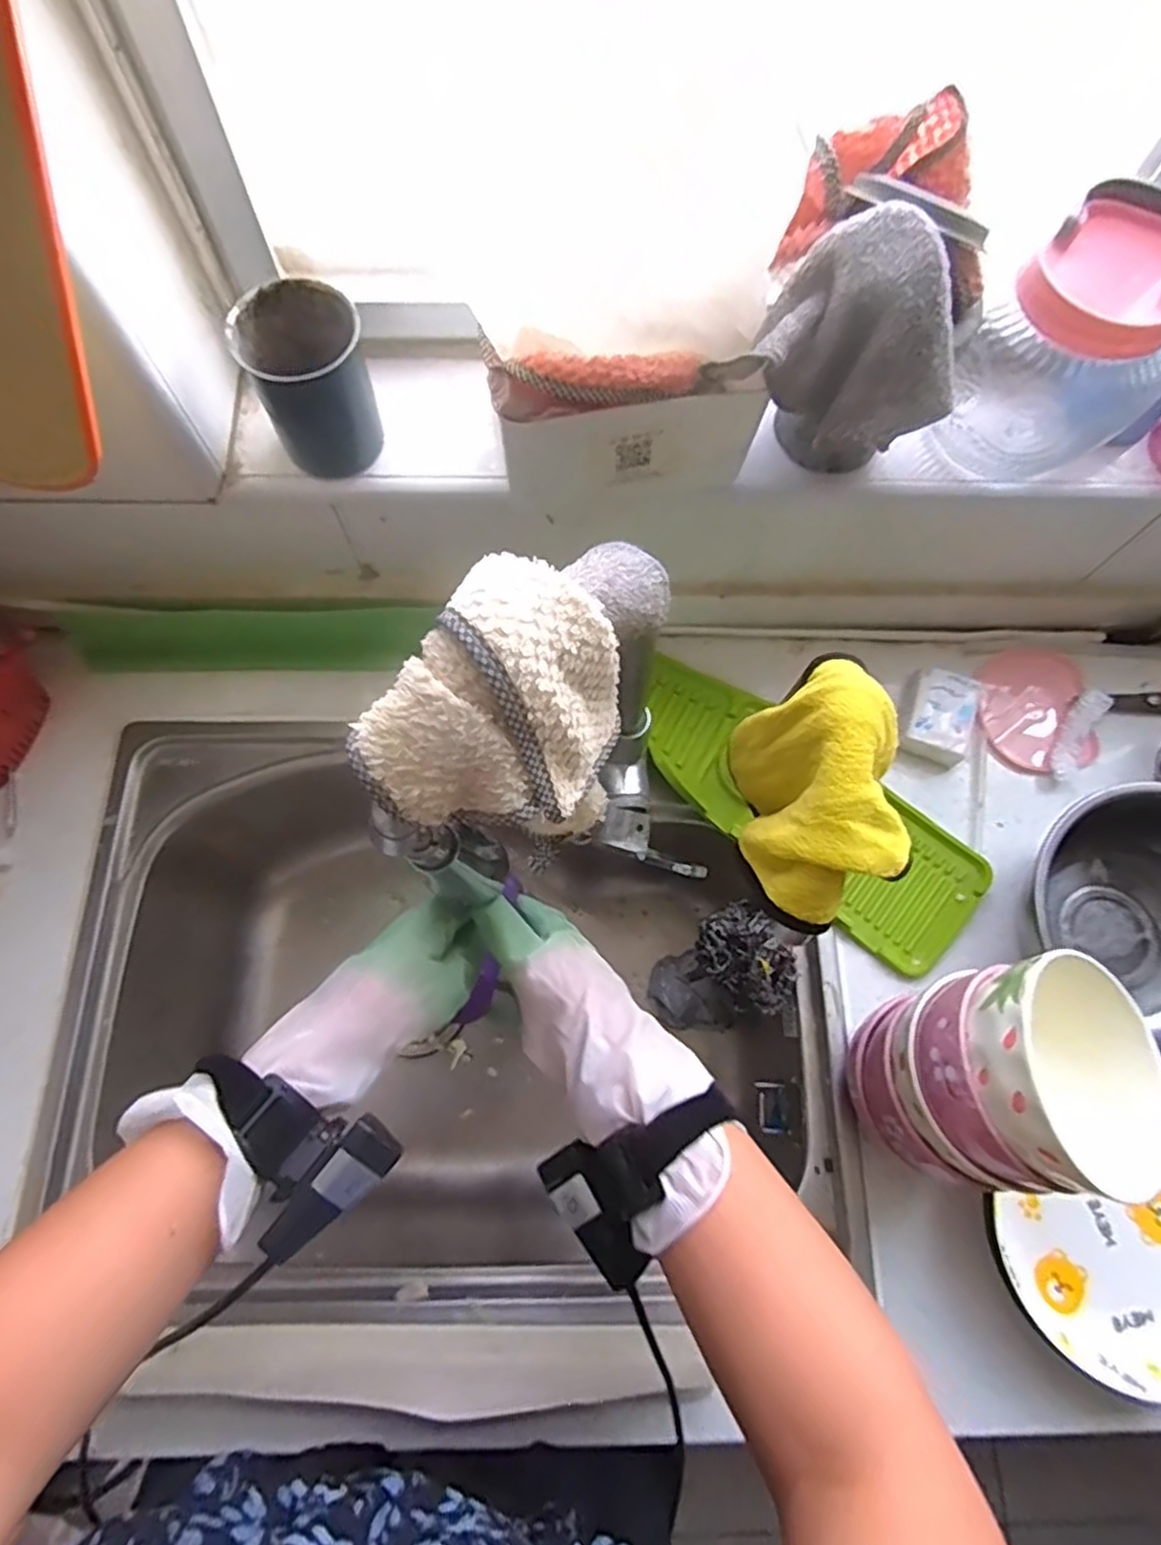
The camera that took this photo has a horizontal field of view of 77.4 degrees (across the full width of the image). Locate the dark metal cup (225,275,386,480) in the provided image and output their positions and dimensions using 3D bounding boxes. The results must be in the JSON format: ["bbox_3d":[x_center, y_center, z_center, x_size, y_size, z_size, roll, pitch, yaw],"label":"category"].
[{"bbox_3d":[-0.170,-0.248,0.465,0.071,0.088,0.066,0,71,-1],"label":"dark metal cup"}]

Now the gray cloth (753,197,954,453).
[{"bbox_3d":[0.154,-0.233,0.386,0.106,0.088,0.057,12,71,3],"label":"gray cloth"}]

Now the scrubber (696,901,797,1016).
[{"bbox_3d":[0.132,0.147,0.572,0.056,0.039,0.083,-28,74,-11],"label":"scrubber"}]

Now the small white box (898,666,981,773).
[{"bbox_3d":[0.302,-0.048,0.610,0.054,0.026,0.078,24,72,7],"label":"small white box"}]

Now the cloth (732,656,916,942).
[{"bbox_3d":[0.124,0.018,0.383,0.070,0.109,0.124,1,71,-1],"label":"cloth"}]

